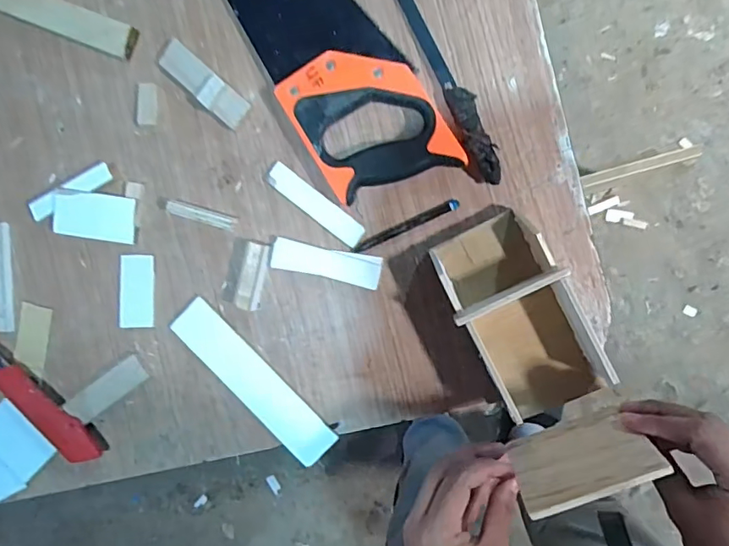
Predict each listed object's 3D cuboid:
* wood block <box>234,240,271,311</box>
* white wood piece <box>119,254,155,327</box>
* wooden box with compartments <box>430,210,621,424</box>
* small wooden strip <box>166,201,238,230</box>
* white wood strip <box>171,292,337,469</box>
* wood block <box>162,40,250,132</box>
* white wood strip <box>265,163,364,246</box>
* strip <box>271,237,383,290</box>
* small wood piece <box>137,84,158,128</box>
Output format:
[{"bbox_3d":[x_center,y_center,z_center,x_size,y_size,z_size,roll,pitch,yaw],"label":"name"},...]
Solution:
[{"bbox_3d":[-0.104,0.003,0.473,0.020,0.025,0.062,13,93,6],"label":"wood block"},{"bbox_3d":[-0.220,0.018,0.495,0.035,0.005,0.070,4,92,7],"label":"white wood piece"},{"bbox_3d":[0.127,0.035,0.423,0.088,0.056,0.162,-30,88,7],"label":"wooden box with compartments"},{"bbox_3d":[-0.152,-0.054,0.476,0.063,0.008,0.013,15,92,-6],"label":"small wooden strip"},{"bbox_3d":[-0.106,0.104,0.483,0.185,0.006,0.042,45,96,3],"label":"white wood strip"},{"bbox_3d":[-0.148,-0.174,0.469,0.094,0.015,0.028,42,96,4],"label":"wood block"},{"bbox_3d":[-0.045,-0.063,0.470,0.105,0.004,0.023,38,96,4],"label":"white wood strip"},{"bbox_3d":[-0.035,-0.009,0.468,0.101,0.007,0.028,12,93,6],"label":"strip"},{"bbox_3d":[-0.206,-0.160,0.484,0.020,0.004,0.040,4,92,6],"label":"small wood piece"}]

